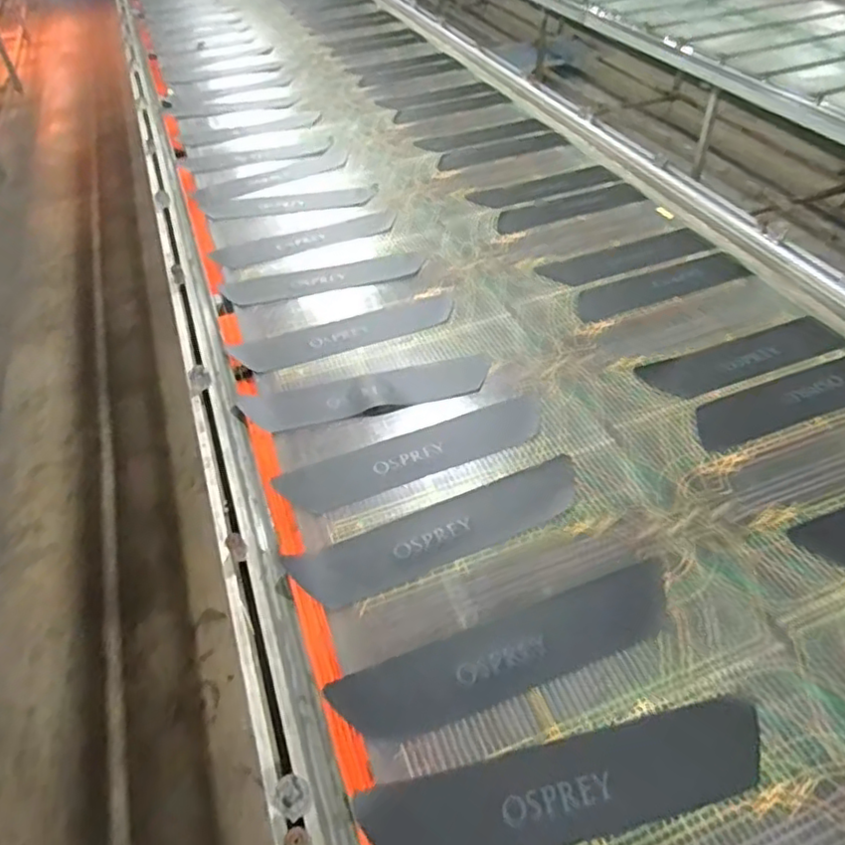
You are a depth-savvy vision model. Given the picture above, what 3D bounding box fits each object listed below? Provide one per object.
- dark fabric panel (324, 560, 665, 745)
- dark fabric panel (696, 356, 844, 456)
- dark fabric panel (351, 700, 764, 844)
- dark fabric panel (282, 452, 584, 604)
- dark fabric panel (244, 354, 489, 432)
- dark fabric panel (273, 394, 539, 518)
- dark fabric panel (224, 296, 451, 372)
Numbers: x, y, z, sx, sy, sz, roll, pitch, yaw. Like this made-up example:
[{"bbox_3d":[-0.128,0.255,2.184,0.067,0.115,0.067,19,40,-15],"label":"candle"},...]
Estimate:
[{"bbox_3d":[0.118,0.299,0.838,0.463,0.006,0.106,-17,47,-13],"label":"dark fabric panel"},{"bbox_3d":[0.650,-0.038,1.127,0.393,0.012,0.114,-19,47,-12],"label":"dark fabric panel"},{"bbox_3d":[0.168,0.416,0.723,0.459,0.007,0.114,-11,46,-7],"label":"dark fabric panel"},{"bbox_3d":[0.034,0.163,0.974,0.455,0.011,0.101,-19,48,-15],"label":"dark fabric panel"},{"bbox_3d":[-0.096,-0.058,1.200,0.454,0.012,0.100,-12,49,-12],"label":"dark fabric panel"},{"bbox_3d":[-0.012,0.051,1.096,0.453,0.010,0.127,-18,47,-14],"label":"dark fabric panel"},{"bbox_3d":[-0.155,-0.188,1.338,0.449,0.012,0.131,-17,45,-14],"label":"dark fabric panel"}]

